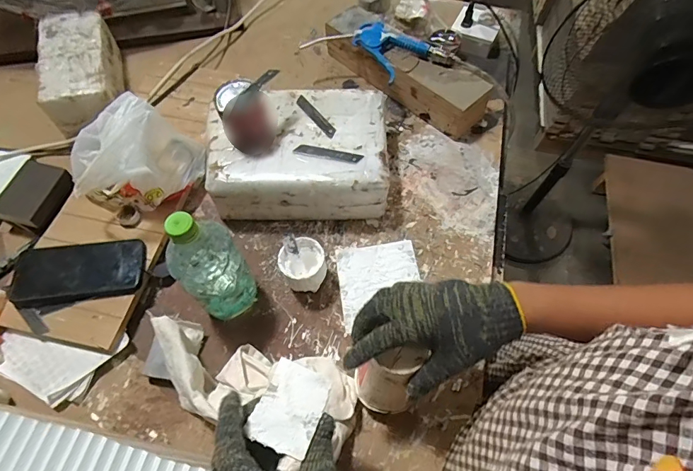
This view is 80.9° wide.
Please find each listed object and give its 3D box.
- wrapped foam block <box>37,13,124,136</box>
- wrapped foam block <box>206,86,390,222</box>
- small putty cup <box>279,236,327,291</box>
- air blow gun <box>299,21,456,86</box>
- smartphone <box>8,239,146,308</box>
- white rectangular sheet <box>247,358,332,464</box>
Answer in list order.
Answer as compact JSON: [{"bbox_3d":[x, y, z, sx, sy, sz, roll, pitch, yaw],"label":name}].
[{"bbox_3d":[-0.478,-0.293,0.738,0.117,0.084,0.225,-18,65,-10],"label":"wrapped foam block"},{"bbox_3d":[-0.077,-0.135,0.647,0.268,0.095,0.196,2,63,0],"label":"wrapped foam block"},{"bbox_3d":[-0.062,0.047,0.582,0.062,0.066,0.062,1,63,-1],"label":"small putty cup"},{"bbox_3d":[0.057,-0.332,0.719,0.250,0.034,0.105,31,67,14],"label":"air blow gun"},{"bbox_3d":[-0.375,0.049,0.571,0.167,0.015,0.085,-2,64,-8],"label":"smartphone"},{"bbox_3d":[-0.048,0.147,0.352,0.053,0.005,0.070,23,53,7],"label":"white rectangular sheet"}]

